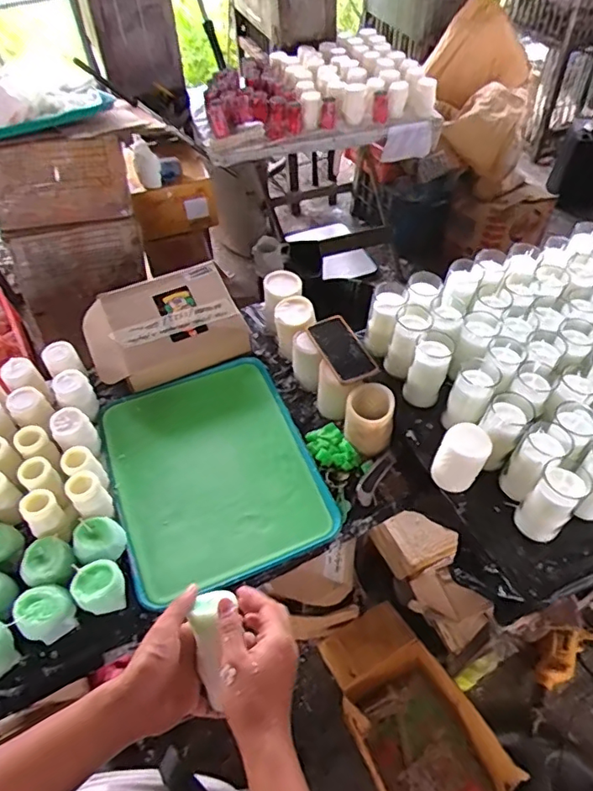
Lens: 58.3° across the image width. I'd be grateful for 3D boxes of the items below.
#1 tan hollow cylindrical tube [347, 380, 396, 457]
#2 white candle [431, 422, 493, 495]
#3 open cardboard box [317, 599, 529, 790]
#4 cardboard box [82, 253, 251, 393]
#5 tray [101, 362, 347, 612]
[{"bbox_3d":[0.129,0.042,0.955,0.085,0.087,0.096,-1,52,2],"label":"tan hollow cylindrical tube"},{"bbox_3d":[0.261,0.100,0.845,0.073,0.098,0.067,27,57,22],"label":"white candle"},{"bbox_3d":[0.273,0.767,1.210,0.269,0.168,0.517,-22,54,-14],"label":"open cardboard box"},{"bbox_3d":[-0.276,-0.138,1.113,0.306,0.091,0.223,-19,79,-14],"label":"cardboard box"},{"bbox_3d":[-0.154,0.121,0.941,0.342,0.029,0.420,-19,53,-13],"label":"tray"}]

